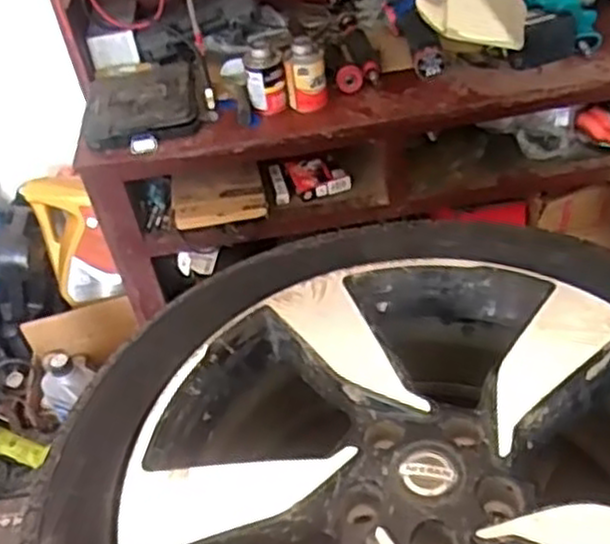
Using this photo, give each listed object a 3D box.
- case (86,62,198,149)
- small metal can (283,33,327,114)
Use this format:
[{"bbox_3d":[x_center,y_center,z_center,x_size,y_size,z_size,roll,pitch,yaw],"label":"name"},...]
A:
[{"bbox_3d":[-0.280,-0.293,1.309,0.190,0.039,0.215,-9,42,-1],"label":"case"},{"bbox_3d":[0.001,-0.325,1.256,0.065,0.107,0.050,-6,42,2],"label":"small metal can"}]

